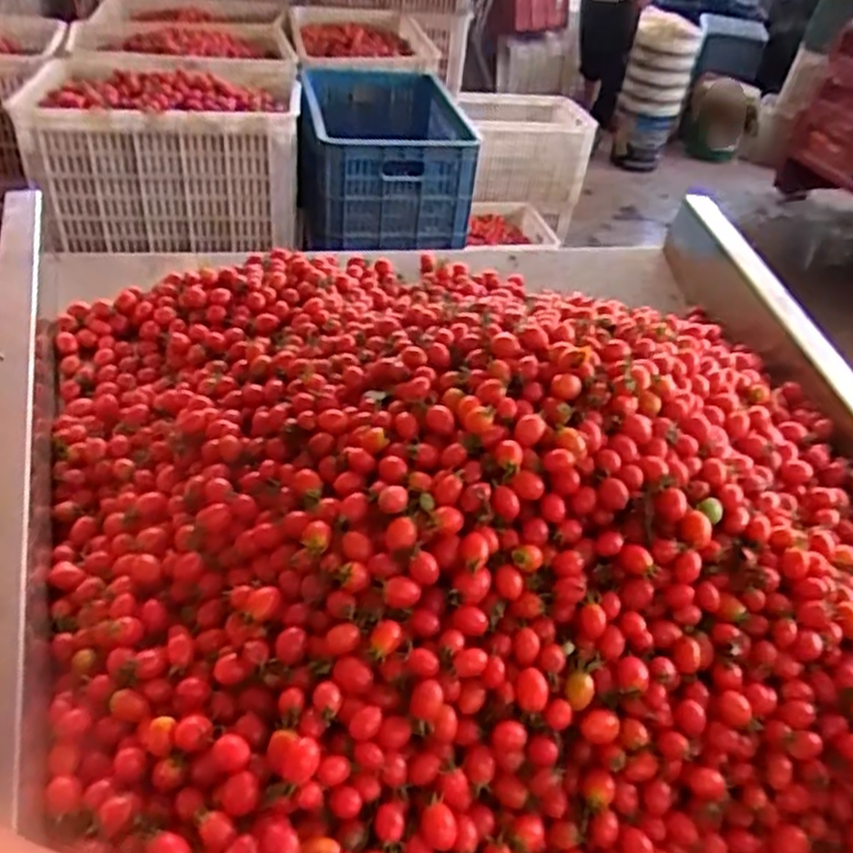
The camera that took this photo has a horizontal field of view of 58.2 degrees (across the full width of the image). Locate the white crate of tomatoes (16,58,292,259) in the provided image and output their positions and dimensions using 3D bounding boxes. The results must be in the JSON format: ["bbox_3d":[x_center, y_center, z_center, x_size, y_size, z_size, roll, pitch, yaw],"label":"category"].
[{"bbox_3d":[-0.524,-0.577,1.605,0.495,0.277,0.403,-1,38,-10],"label":"white crate of tomatoes"}]

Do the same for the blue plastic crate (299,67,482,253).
[{"bbox_3d":[-0.106,-0.620,1.745,0.352,0.230,0.537,0,37,-9],"label":"blue plastic crate"}]

